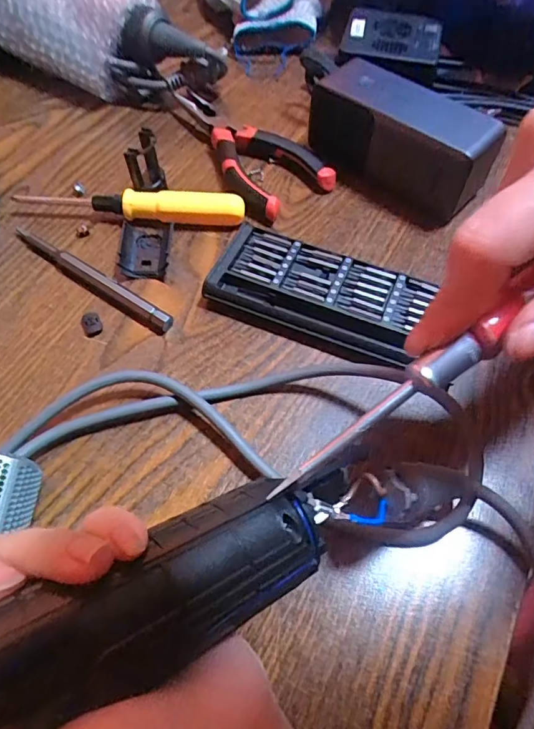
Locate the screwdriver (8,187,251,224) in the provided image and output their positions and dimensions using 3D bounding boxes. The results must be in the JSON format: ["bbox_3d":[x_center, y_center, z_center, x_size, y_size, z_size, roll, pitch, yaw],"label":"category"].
[{"bbox_3d":[-0.092,-0.109,0.334,0.150,0.021,0.017,2,58,1],"label":"screwdriver"}]

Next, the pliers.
[{"bbox_3d":[-0.023,-0.168,0.377,0.066,0.015,0.149,-38,66,-21],"label":"pliers"}]

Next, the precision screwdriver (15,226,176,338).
[{"bbox_3d":[-0.113,-0.056,0.309,0.131,0.010,0.010,31,63,18],"label":"precision screwdriver"}]

